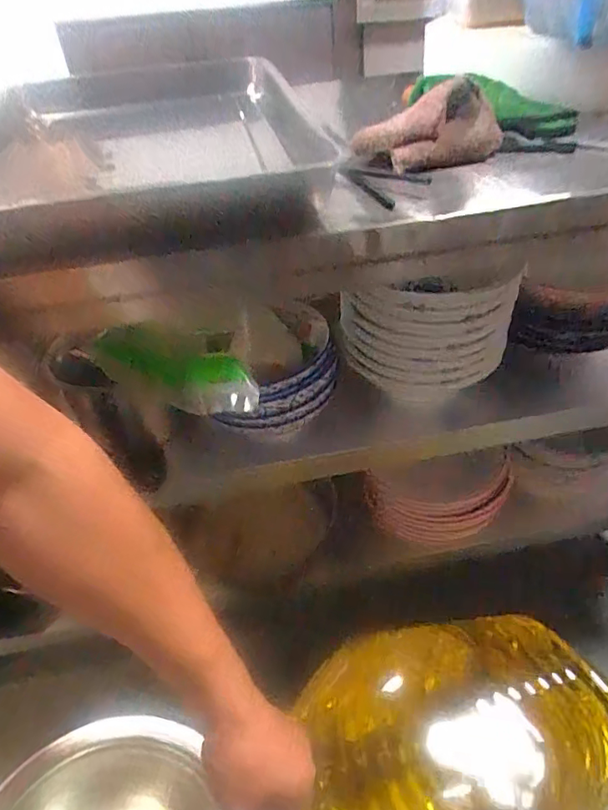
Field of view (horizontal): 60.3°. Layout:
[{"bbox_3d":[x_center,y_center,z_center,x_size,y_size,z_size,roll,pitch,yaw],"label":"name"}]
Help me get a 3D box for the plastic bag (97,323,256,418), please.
[{"bbox_3d":[-0.107,-0.029,0.461,0.139,0.043,0.058,20,44,1],"label":"plastic bag"}]

